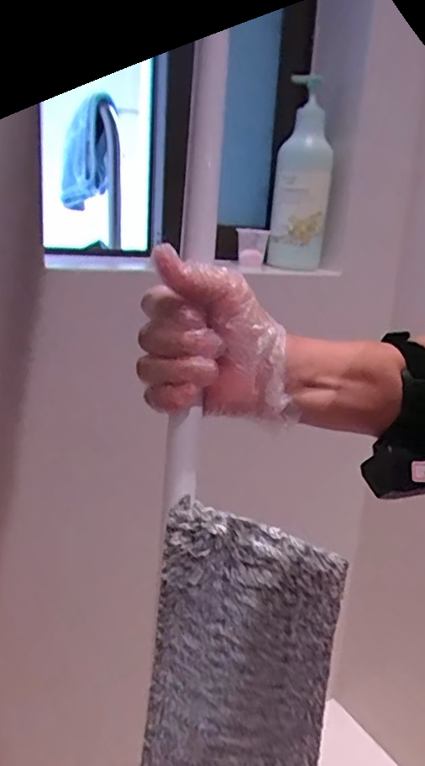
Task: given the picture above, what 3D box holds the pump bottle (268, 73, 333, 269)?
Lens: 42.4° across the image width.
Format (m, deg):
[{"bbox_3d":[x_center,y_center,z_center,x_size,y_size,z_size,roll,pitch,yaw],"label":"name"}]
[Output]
[{"bbox_3d":[0.152,-0.344,0.912,0.081,0.287,0.058,-10,22,-43],"label":"pump bottle"}]

